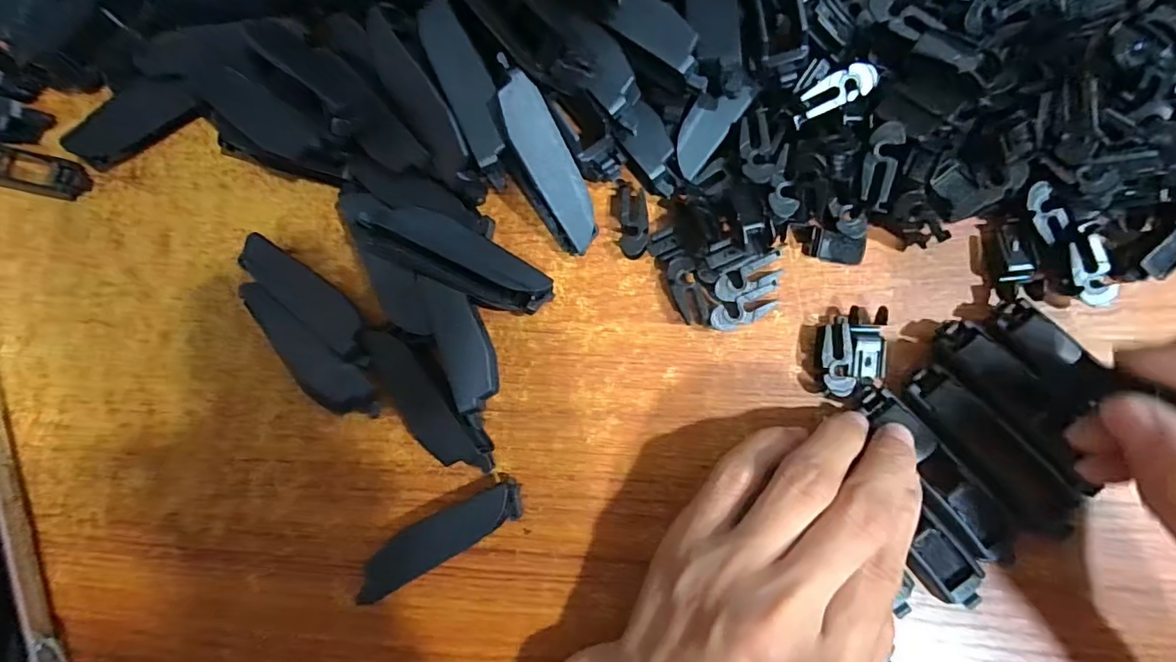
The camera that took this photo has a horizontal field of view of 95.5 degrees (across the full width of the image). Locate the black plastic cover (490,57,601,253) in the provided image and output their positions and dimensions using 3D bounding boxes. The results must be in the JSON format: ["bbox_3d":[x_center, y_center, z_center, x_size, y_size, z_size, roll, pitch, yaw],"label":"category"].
[{"bbox_3d":[-0.017,-0.062,0.199,0.024,0.009,0.070,-24,108,5],"label":"black plastic cover"}]

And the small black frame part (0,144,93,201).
[{"bbox_3d":[-0.275,-0.078,0.257,0.073,0.008,0.020,16,87,9],"label":"small black frame part"}]

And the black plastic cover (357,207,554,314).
[{"bbox_3d":[-0.049,-0.027,0.205,0.072,0.014,0.024,23,88,-13],"label":"black plastic cover"}]

